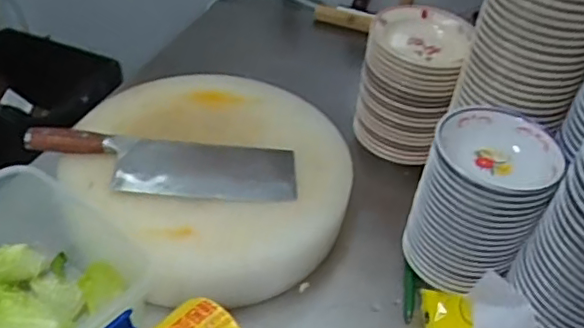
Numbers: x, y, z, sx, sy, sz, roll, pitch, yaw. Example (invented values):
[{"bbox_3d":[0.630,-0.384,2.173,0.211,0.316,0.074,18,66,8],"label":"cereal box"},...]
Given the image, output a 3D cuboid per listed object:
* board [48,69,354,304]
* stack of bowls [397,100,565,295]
[{"bbox_3d":[-0.115,0.015,0.898,0.407,0.098,0.396,4,41,-3],"label":"board"},{"bbox_3d":[0.228,0.054,0.761,0.138,0.206,0.140,19,42,14],"label":"stack of bowls"}]

